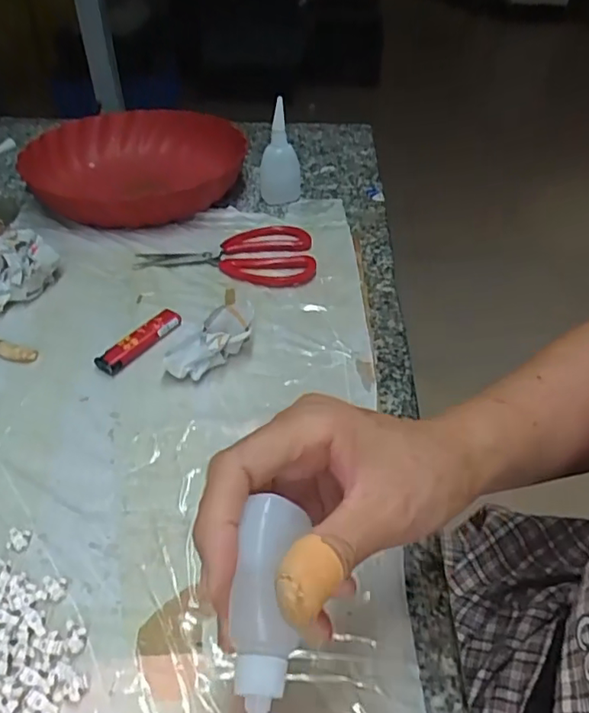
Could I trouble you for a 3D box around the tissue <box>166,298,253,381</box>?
[{"bbox_3d":[-0.060,-0.010,0.418,0.040,0.033,0.069,19,45,19],"label":"tissue"}]

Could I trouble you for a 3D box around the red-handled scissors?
[{"bbox_3d":[-0.061,-0.103,0.539,0.162,0.007,0.103,5,43,5],"label":"red-handled scissors"}]

